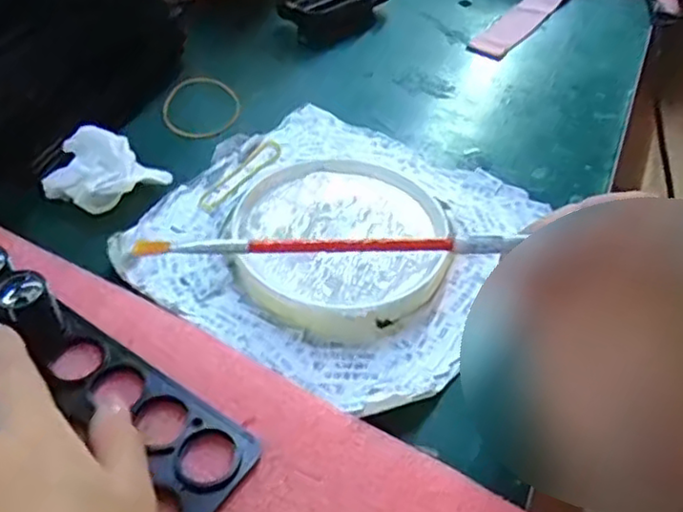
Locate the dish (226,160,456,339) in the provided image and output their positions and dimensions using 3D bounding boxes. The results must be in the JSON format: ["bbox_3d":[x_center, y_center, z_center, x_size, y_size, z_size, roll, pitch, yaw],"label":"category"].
[{"bbox_3d":[-0.001,-0.010,0.371,0.119,0.013,0.119,3,45,-3],"label":"dish"}]

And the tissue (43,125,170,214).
[{"bbox_3d":[-0.141,-0.052,0.391,0.066,0.034,0.043,-20,51,-24],"label":"tissue"}]

